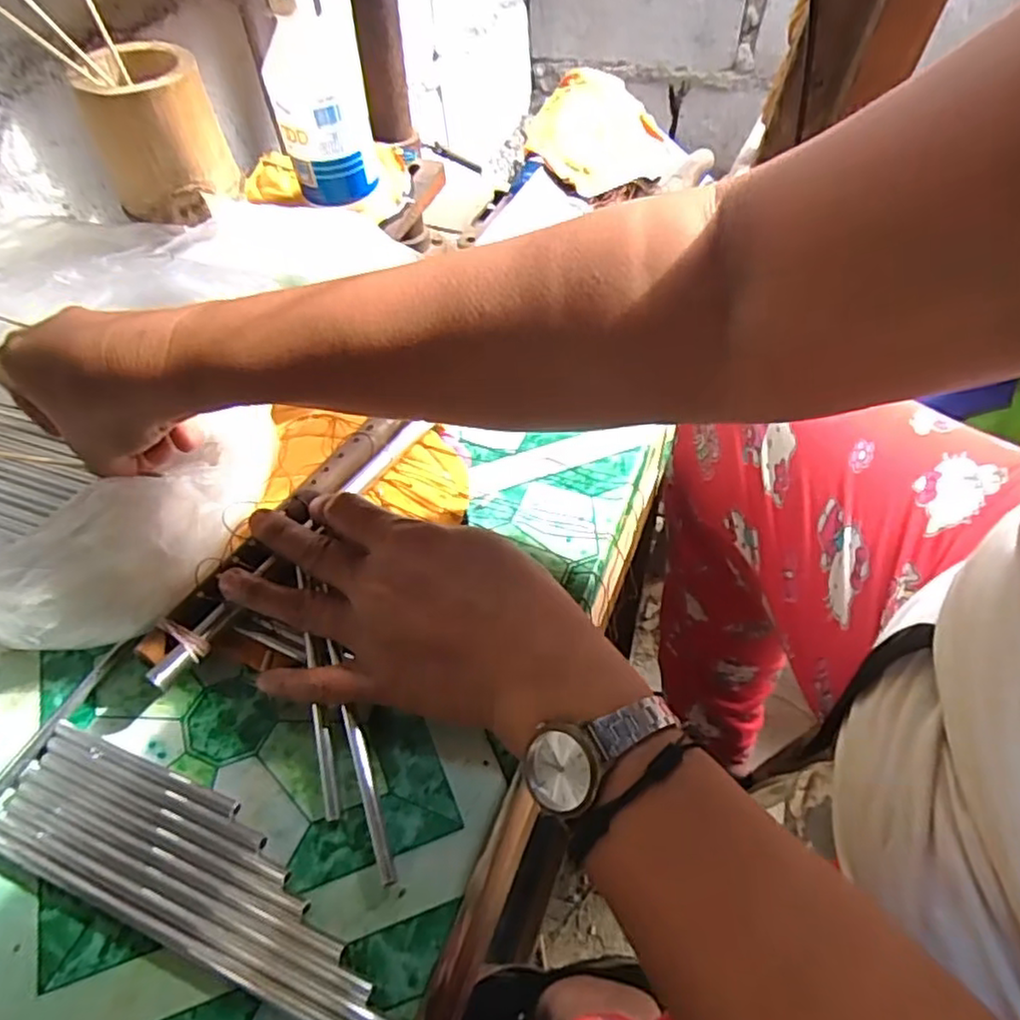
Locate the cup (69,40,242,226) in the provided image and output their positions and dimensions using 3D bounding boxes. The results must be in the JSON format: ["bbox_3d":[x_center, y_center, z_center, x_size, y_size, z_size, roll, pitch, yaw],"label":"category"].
[{"bbox_3d":[-0.232,-0.250,0.441,0.076,0.081,0.078,-19,53,-12],"label":"cup"}]

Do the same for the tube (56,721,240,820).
[{"bbox_3d":[-0.158,0.110,0.285,0.098,0.004,0.008,17,54,16],"label":"tube"}]

